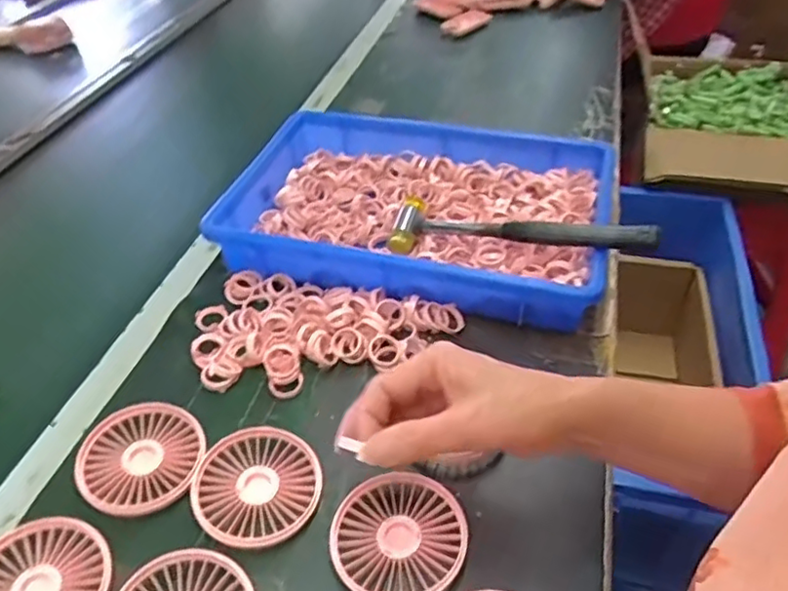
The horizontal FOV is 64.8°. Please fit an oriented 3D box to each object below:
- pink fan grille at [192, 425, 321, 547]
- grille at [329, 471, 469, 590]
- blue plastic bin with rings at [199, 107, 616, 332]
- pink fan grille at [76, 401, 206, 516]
[{"bbox_3d":[-0.098,0.134,0.442,0.086,0.010,0.086,-3,43,3],"label":"pink fan grille"},{"bbox_3d":[0.002,0.158,0.412,0.088,0.010,0.087,-3,43,3],"label":"grille"},{"bbox_3d":[0.032,-0.093,0.640,0.379,0.059,0.245,9,45,15],"label":"blue plastic bin with rings"},{"bbox_3d":[-0.188,0.120,0.462,0.087,0.012,0.089,-3,43,3],"label":"pink fan grille"}]

